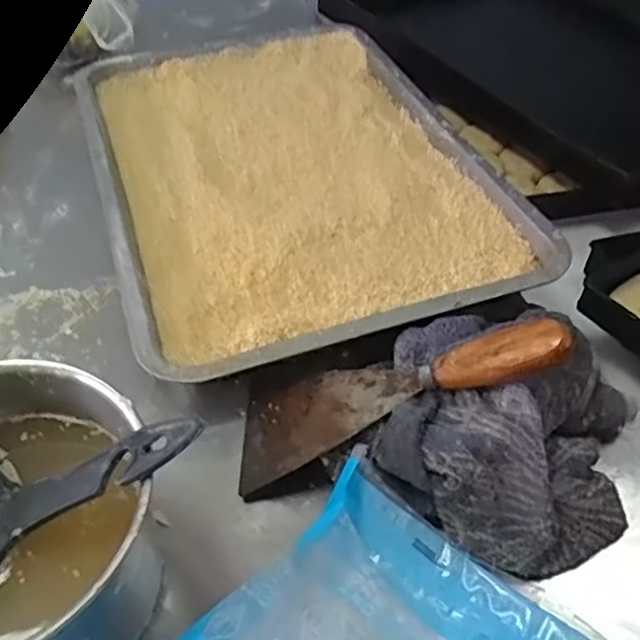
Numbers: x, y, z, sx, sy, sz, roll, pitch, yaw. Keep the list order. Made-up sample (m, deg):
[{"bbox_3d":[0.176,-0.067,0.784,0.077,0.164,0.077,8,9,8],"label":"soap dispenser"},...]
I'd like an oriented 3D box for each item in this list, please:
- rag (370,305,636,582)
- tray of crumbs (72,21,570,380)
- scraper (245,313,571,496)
[{"bbox_3d":[0.121,0.054,0.410,0.157,0.054,0.183,15,50,14],"label":"rag"},{"bbox_3d":[-0.039,-0.155,0.623,0.337,0.043,0.488,-16,50,-14],"label":"tray of crumbs"},{"bbox_3d":[0.047,0.048,0.408,0.218,0.019,0.083,-21,44,21],"label":"scraper"}]

